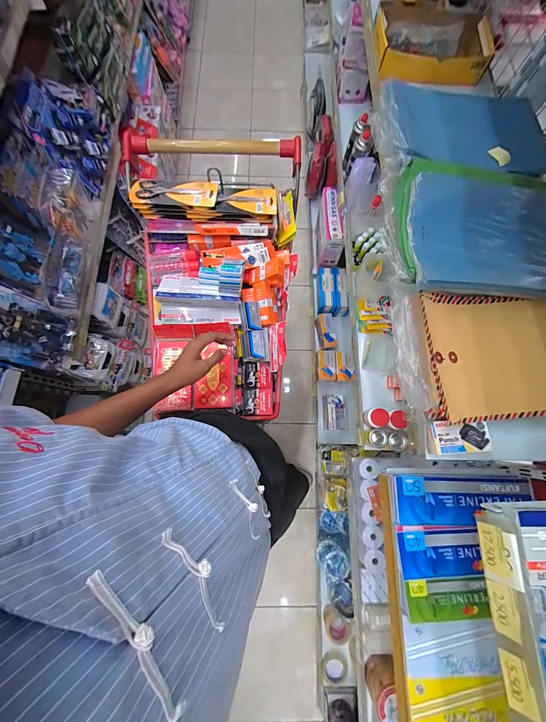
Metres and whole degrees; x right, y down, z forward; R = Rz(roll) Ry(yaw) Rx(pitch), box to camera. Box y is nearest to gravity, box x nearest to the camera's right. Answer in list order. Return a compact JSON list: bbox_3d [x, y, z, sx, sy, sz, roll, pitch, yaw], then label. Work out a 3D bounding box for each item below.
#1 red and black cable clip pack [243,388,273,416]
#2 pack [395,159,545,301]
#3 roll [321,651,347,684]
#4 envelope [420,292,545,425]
[{"bbox_3d":[-0.038,0.105,0.688,0.076,0.012,0.064,-4,76,-2],"label":"red and black cable clip pack"},{"bbox_3d":[0.451,-0.269,0.572,0.371,0.076,0.273,0,76,-1],"label":"pack"},{"bbox_3d":[0.251,1.246,1.104,0.092,0.035,0.113,12,76,2],"label":"roll"},{"bbox_3d":[0.465,-0.014,0.548,0.354,0.044,0.254,-1,75,-9],"label":"envelope"}]

